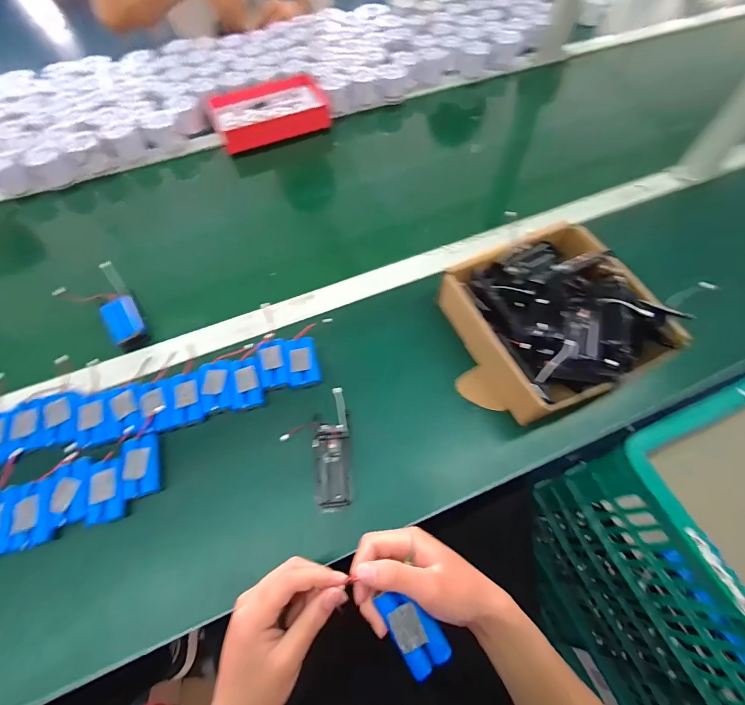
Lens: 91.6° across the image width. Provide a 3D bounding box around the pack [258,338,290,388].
[{"bbox_3d":[-0.126,0.015,0.469,0.035,0.017,0.064,-11,60,-8],"label":"pack"}]

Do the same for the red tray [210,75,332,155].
[{"bbox_3d":[-0.202,-0.485,0.729,0.214,0.046,0.134,-18,61,-12],"label":"red tray"}]

